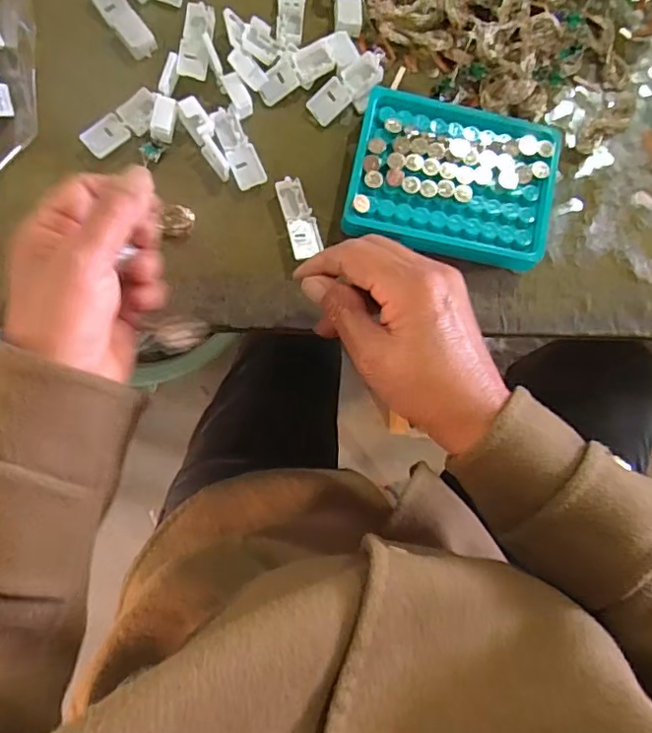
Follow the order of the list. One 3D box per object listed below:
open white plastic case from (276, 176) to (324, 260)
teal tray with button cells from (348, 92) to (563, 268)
[{"bbox_3d":[-0.017,-0.097,0.365,0.020,0.011,0.053,-16,80,-4],"label":"open white plastic case"},{"bbox_3d":[0.085,-0.123,0.369,0.132,0.022,0.100,12,88,-4],"label":"teal tray with button cells"}]

